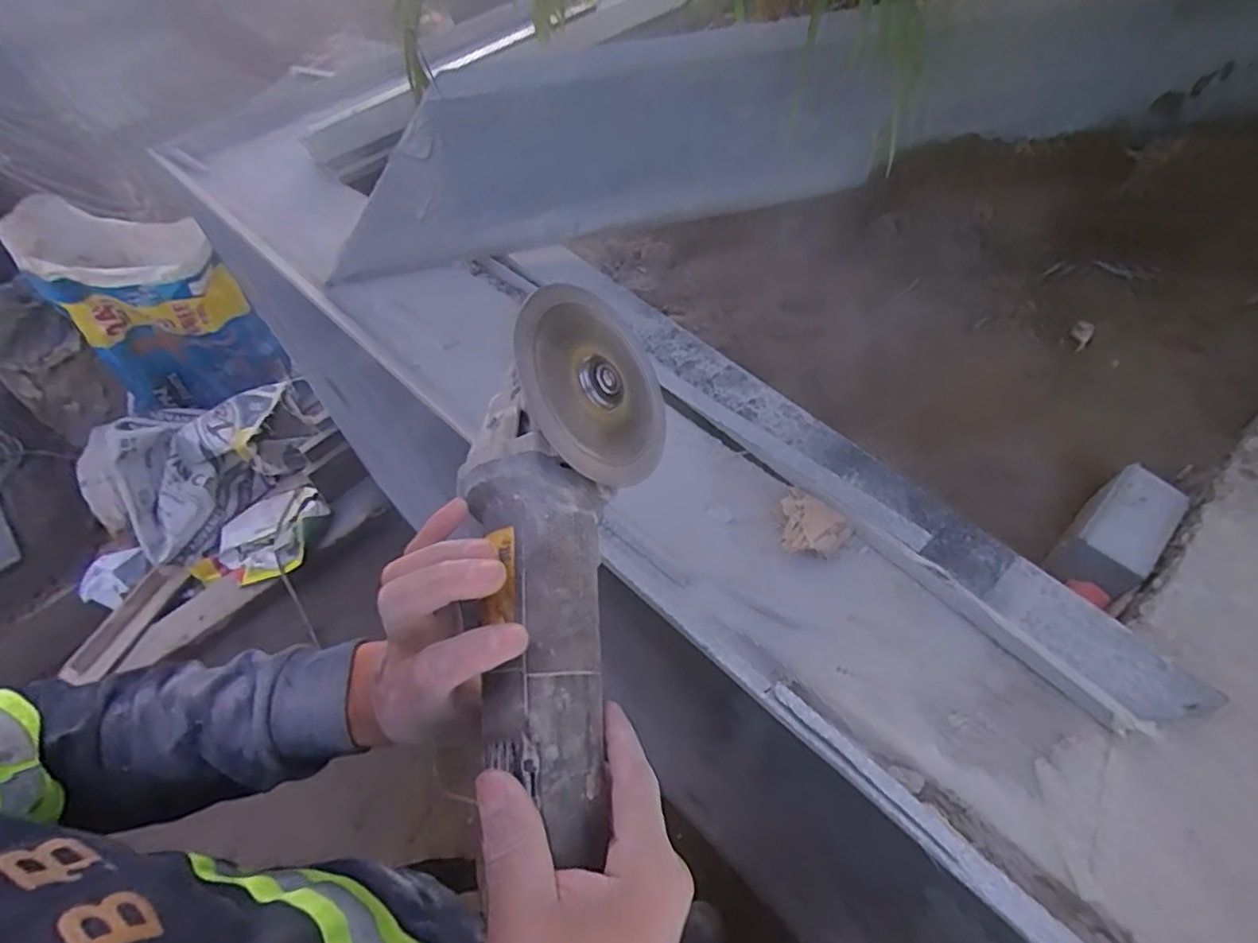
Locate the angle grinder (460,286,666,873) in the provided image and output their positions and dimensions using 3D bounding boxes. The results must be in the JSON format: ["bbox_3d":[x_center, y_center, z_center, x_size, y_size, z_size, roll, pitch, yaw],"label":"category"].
[{"bbox_3d":[-0.036,0.036,0.299,0.095,0.069,0.247,-1,71,4],"label":"angle grinder"}]

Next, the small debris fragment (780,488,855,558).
[{"bbox_3d":[0.146,0.047,0.527,0.065,0.035,0.059,-38,60,-21],"label":"small debris fragment"}]

